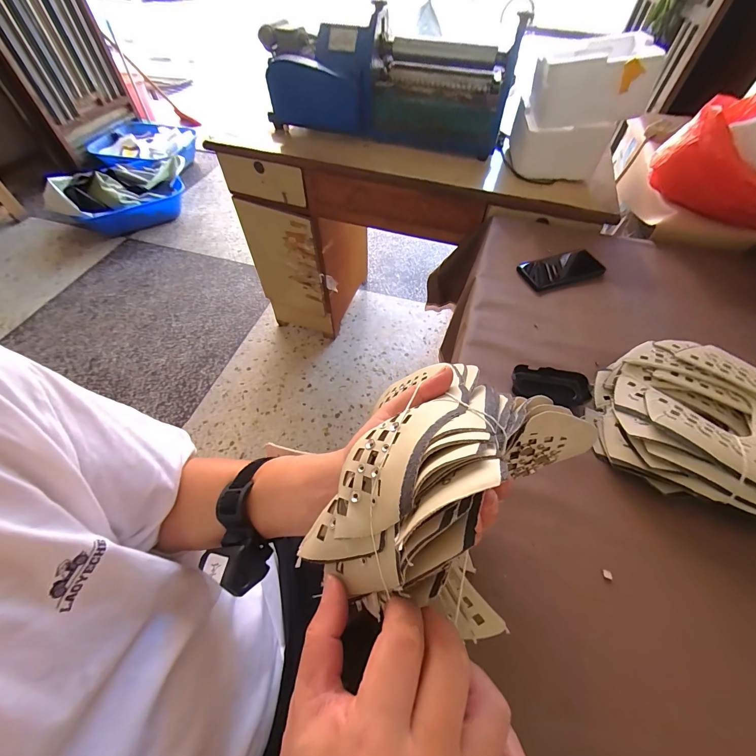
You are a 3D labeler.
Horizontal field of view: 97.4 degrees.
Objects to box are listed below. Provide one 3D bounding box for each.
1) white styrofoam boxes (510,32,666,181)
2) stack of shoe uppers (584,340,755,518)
[{"bbox_3d":[0.463,-0.630,0.782,0.218,0.215,0.183,8,56,4],"label":"white styrofoam boxes"},{"bbox_3d":[0.466,0.065,0.450,0.296,0.072,0.235,25,59,15],"label":"stack of shoe uppers"}]

